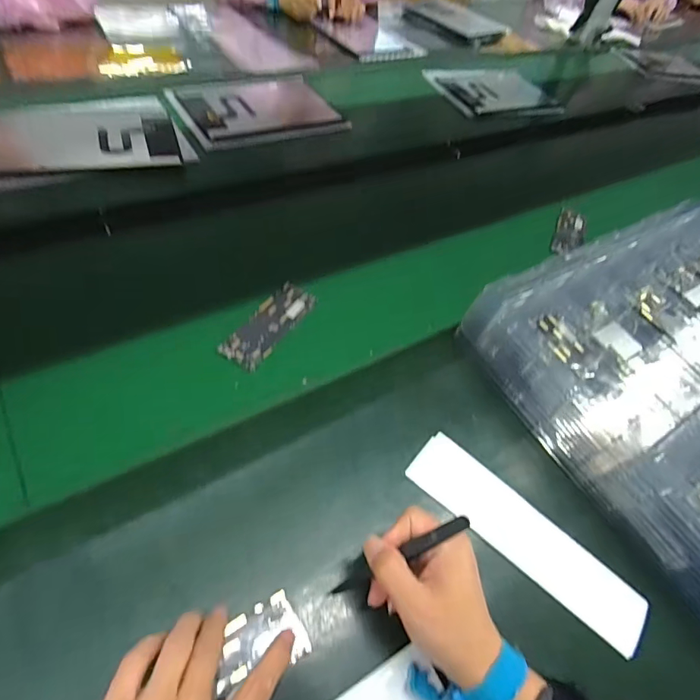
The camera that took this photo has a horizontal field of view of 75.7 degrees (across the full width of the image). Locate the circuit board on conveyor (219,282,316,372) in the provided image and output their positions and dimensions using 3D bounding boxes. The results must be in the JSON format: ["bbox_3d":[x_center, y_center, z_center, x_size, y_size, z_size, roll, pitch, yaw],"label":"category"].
[{"bbox_3d":[-0.084,-0.028,0.476,0.043,0.008,0.119,29,53,11],"label":"circuit board on conveyor"}]

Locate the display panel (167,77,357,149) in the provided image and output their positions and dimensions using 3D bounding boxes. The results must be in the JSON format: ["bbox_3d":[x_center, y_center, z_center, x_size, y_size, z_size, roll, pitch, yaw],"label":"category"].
[{"bbox_3d":[-0.157,-0.405,0.750,0.251,0.010,0.193,-22,61,-26],"label":"display panel"}]

